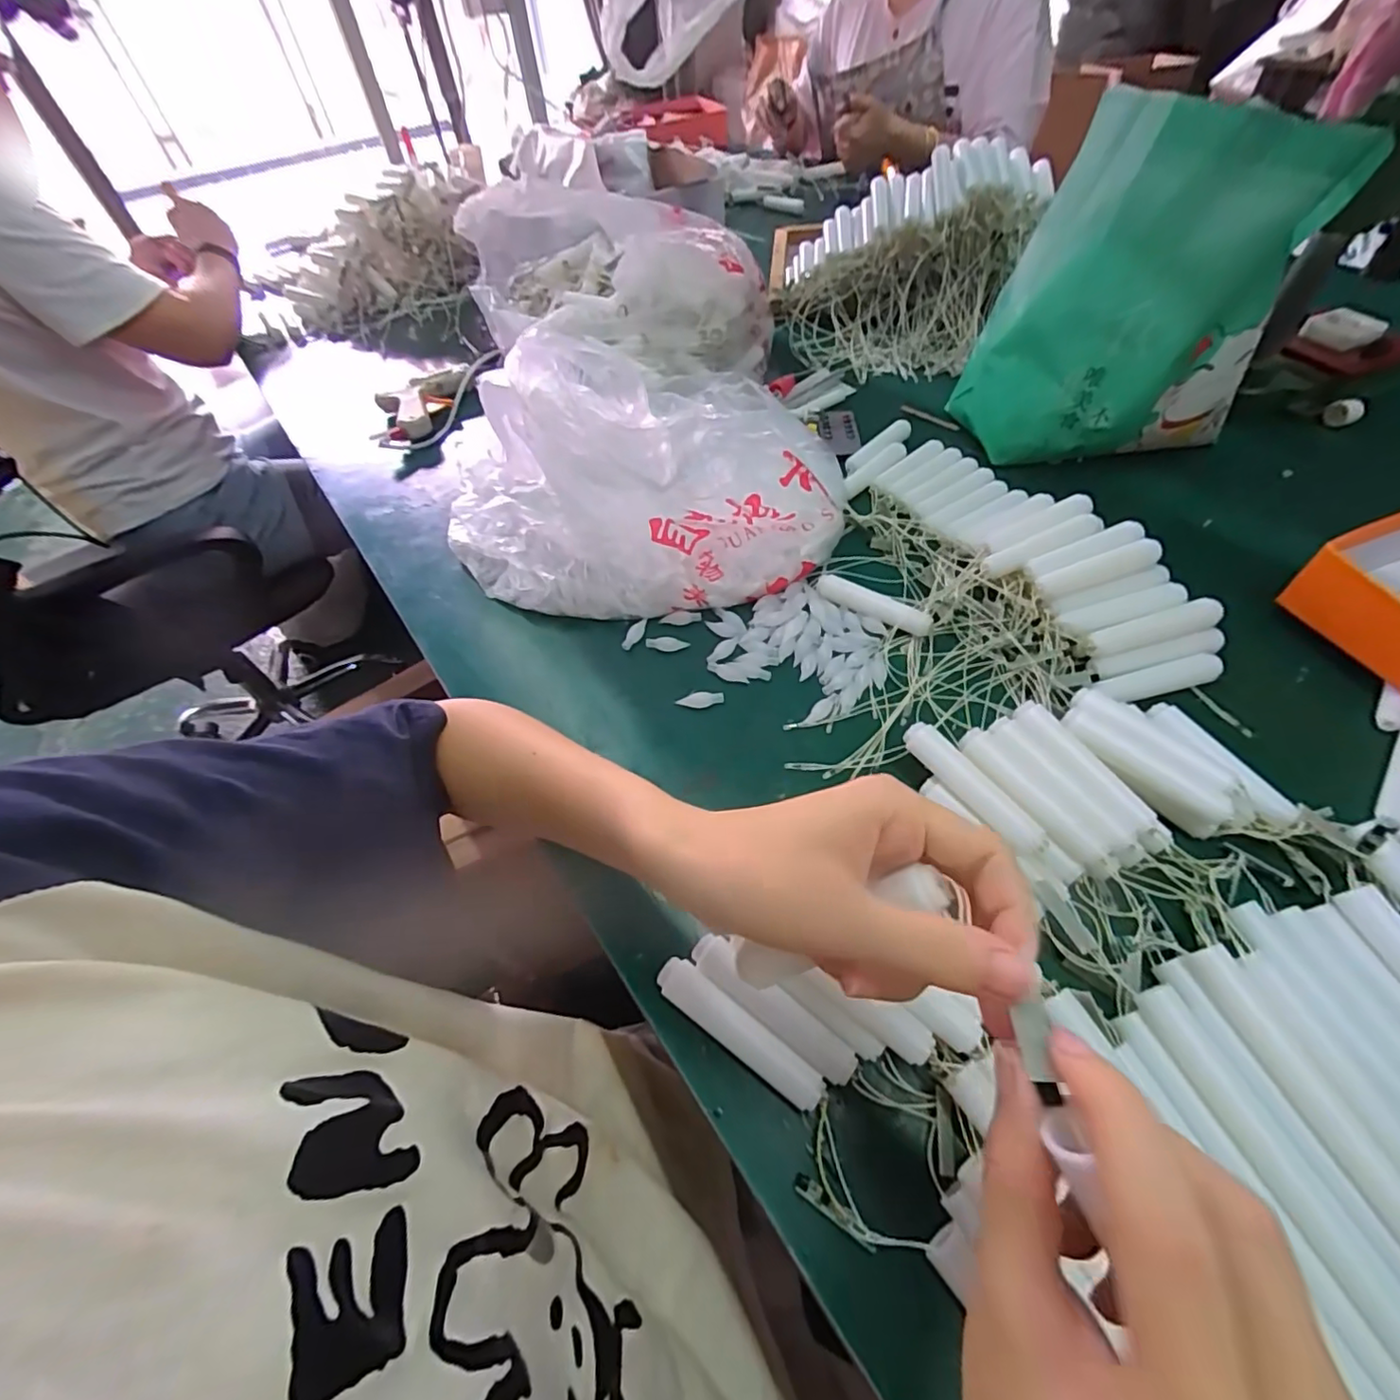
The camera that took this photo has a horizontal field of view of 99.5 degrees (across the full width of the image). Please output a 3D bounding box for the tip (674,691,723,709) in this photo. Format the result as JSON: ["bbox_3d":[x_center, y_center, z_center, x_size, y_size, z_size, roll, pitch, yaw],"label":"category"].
[{"bbox_3d":[0.000,0.000,0.421,0.033,0.006,0.010,-3,54,2],"label":"tip"}]

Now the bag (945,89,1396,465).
[{"bbox_3d":[0.342,-0.320,0.485,0.214,0.232,0.111,29,60,25],"label":"bag"}]

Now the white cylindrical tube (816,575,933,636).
[{"bbox_3d":[0.132,-0.072,0.452,0.090,0.012,0.019,28,60,22],"label":"white cylindrical tube"}]

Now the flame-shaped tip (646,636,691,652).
[{"bbox_3d":[-0.026,-0.043,0.459,0.032,0.006,0.012,-7,54,-1],"label":"flame-shaped tip"}]

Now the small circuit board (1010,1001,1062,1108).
[{"bbox_3d":[0.085,0.089,0.150,0.007,0.005,0.022,0,60,0],"label":"small circuit board"}]

